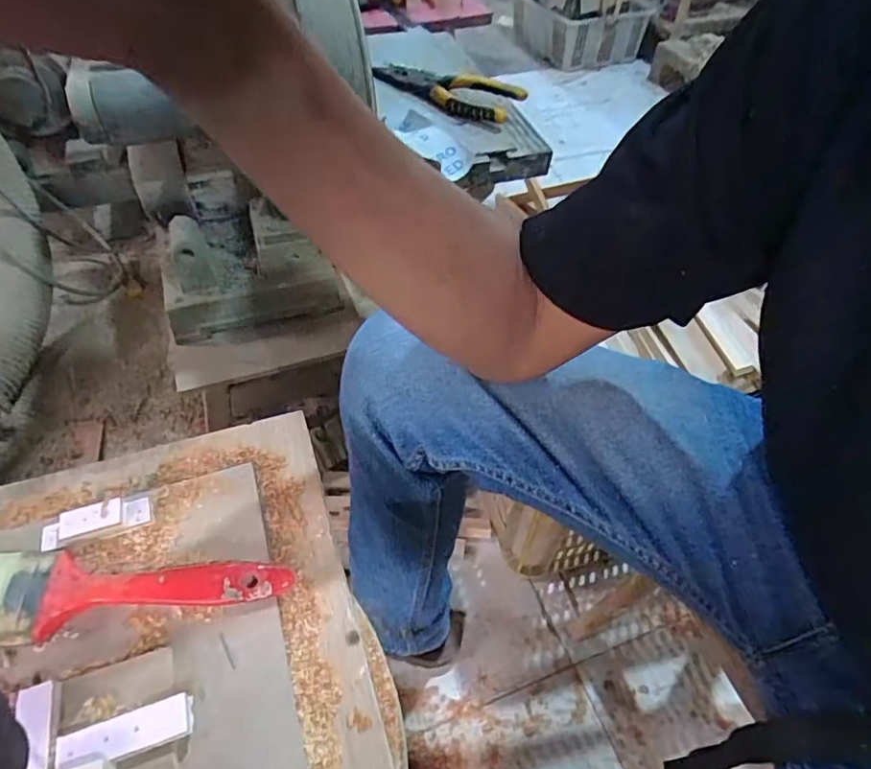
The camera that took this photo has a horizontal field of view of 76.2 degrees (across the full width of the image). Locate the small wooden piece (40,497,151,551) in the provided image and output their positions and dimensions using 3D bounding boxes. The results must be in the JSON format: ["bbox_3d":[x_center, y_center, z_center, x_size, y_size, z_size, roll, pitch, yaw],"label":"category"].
[{"bbox_3d":[-0.200,0.080,0.326,0.057,0.014,0.018,-16,52,-15],"label":"small wooden piece"}]

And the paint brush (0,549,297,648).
[{"bbox_3d":[-0.187,0.107,0.294,0.208,0.033,0.047,-4,50,-5],"label":"paint brush"}]

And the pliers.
[{"bbox_3d":[0.009,-0.332,0.613,0.165,0.026,0.066,38,58,26],"label":"pliers"}]

